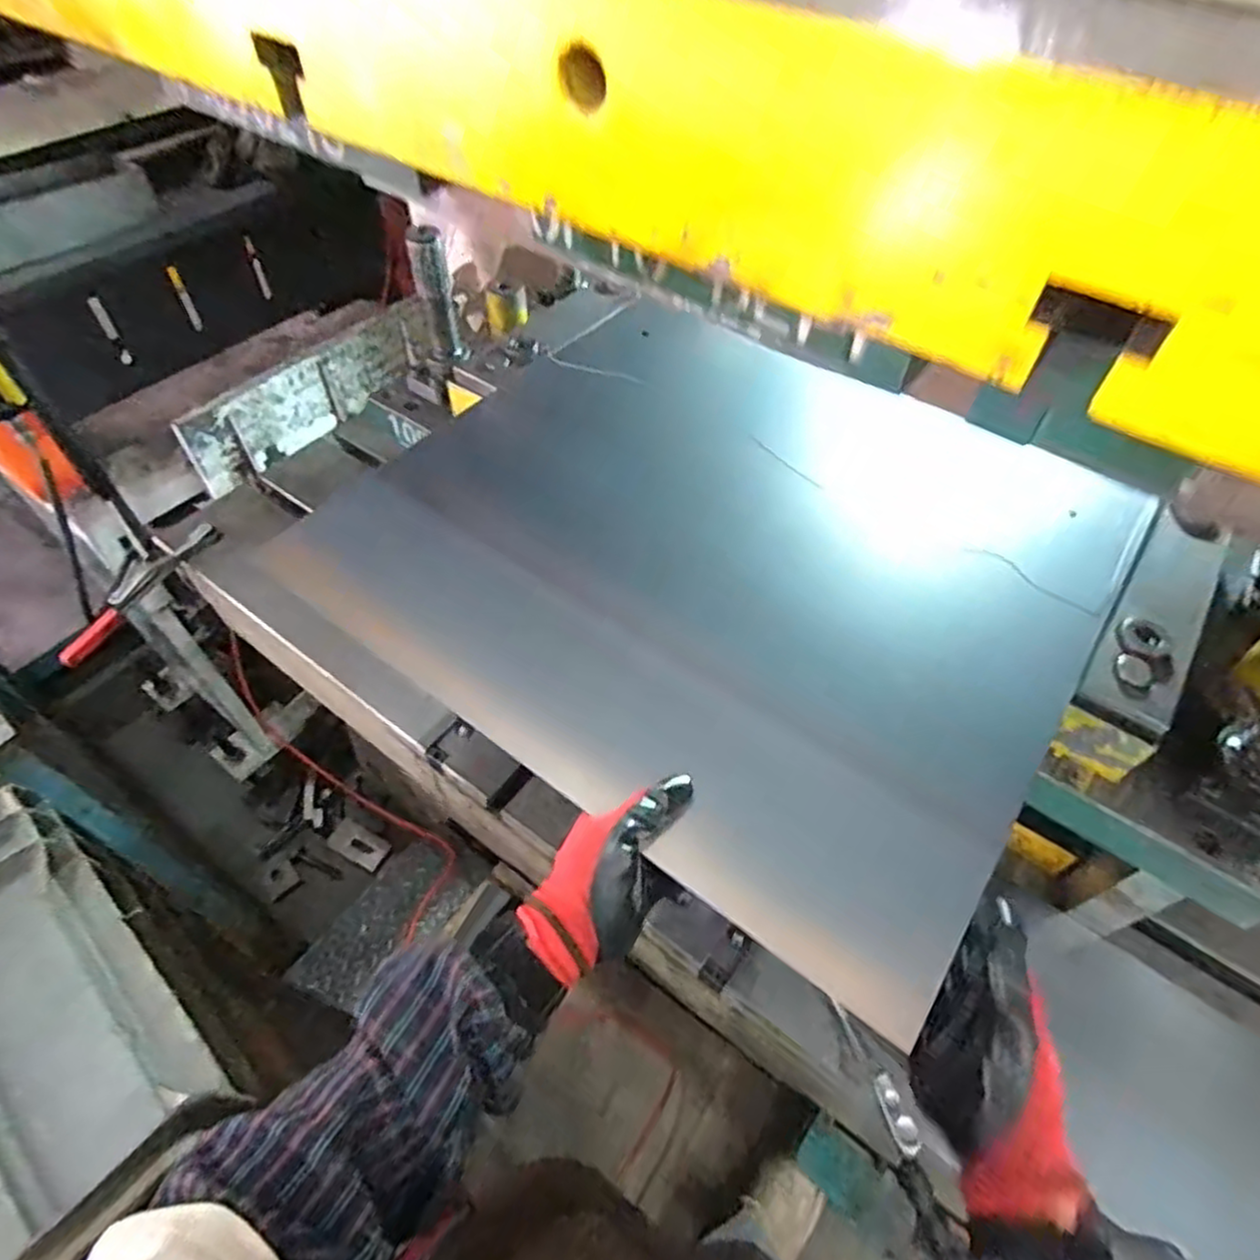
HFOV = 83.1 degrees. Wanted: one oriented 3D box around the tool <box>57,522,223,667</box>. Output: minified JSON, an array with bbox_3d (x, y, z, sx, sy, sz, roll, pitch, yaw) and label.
[{"bbox_3d":[-0.689,-0.055,1.000,0.036,0.051,0.266,23,55,16],"label":"tool"}]

